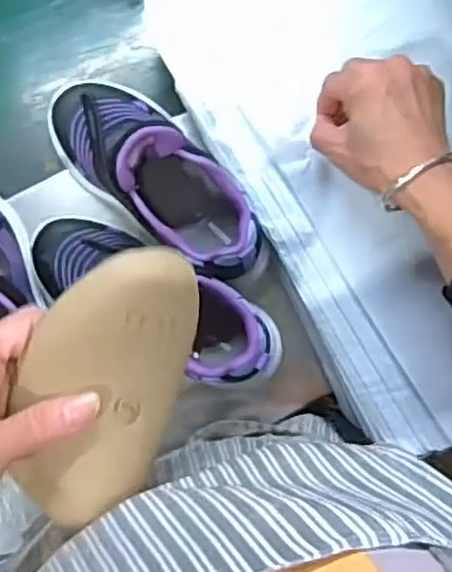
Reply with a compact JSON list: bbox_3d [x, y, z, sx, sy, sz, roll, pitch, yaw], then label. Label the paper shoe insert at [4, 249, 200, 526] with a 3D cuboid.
[{"bbox_3d":[-0.063,0.050,0.351,0.074,0.041,0.140,18,87,-3],"label":"paper shoe insert"}]

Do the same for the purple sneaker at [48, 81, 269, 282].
[{"bbox_3d":[-0.052,-0.081,0.523,0.082,0.099,0.202,-43,91,-5],"label":"purple sneaker"}]

